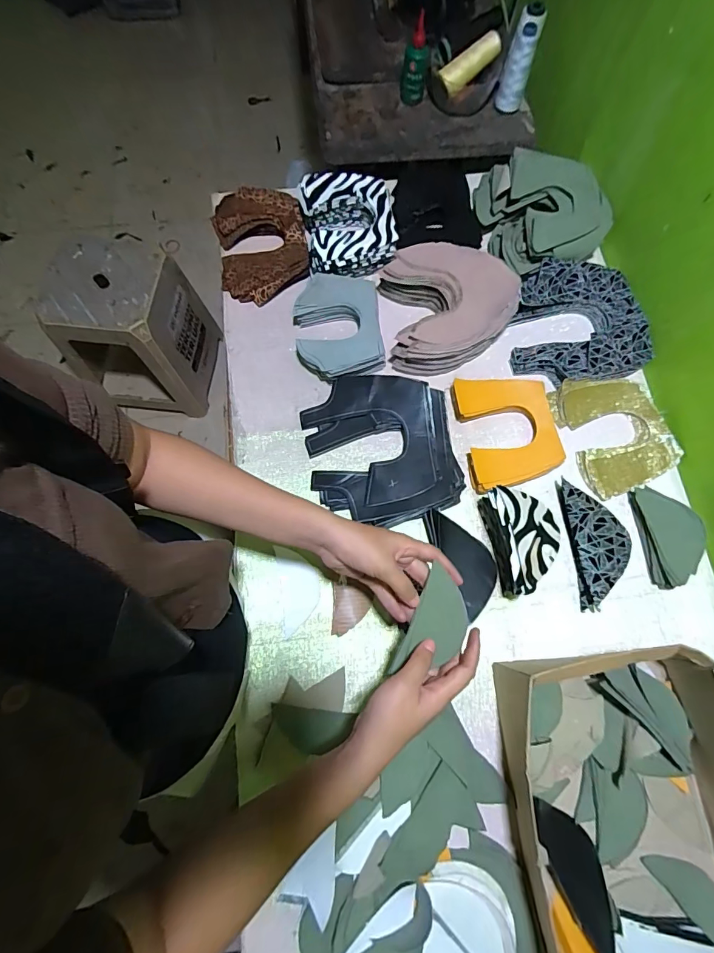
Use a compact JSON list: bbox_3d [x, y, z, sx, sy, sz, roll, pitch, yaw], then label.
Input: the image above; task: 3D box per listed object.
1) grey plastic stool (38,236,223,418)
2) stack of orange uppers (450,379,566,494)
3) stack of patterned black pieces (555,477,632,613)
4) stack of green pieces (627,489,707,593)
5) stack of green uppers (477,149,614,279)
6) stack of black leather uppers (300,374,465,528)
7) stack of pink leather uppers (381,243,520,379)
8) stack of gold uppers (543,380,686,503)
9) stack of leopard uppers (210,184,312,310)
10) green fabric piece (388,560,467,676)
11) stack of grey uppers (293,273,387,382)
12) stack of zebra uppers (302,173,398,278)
[{"bbox_3d":[-0.617,-0.410,1.236,0.296,0.386,0.302,5,74,1],"label":"grey plastic stool"},{"bbox_3d":[0.202,-0.063,0.574,0.120,0.023,0.153,-8,74,-3],"label":"stack of orange uppers"},{"bbox_3d":[0.306,0.081,0.540,0.075,0.017,0.156,-7,74,-3],"label":"stack of patterned black pieces"},{"bbox_3d":[0.393,0.074,0.533,0.056,0.033,0.122,-3,74,-2],"label":"stack of green pieces"},{"bbox_3d":[0.289,-0.402,0.646,0.186,0.064,0.174,-6,74,-3],"label":"stack of green uppers"},{"bbox_3d":[0.031,-0.040,0.573,0.189,0.039,0.203,-10,74,-4],"label":"stack of black leather uppers"},{"bbox_3d":[0.133,-0.245,0.618,0.178,0.057,0.176,-6,74,-3],"label":"stack of pink leather uppers"},{"bbox_3d":[0.356,-0.063,0.587,0.136,0.015,0.162,-17,75,-6],"label":"stack of gold uppers"},{"bbox_3d":[-0.148,-0.361,0.664,0.134,0.040,0.176,-10,74,-4],"label":"stack of leopard uppers"},{"bbox_3d":[0.078,0.148,0.417,0.052,0.004,0.103,25,76,6],"label":"green fabric piece"},{"bbox_3d":[-0.029,-0.217,0.620,0.121,0.035,0.161,-8,74,-3],"label":"stack of grey uppers"},{"bbox_3d":[-0.011,-0.382,0.657,0.137,0.054,0.157,-8,74,-3],"label":"stack of zebra uppers"}]

